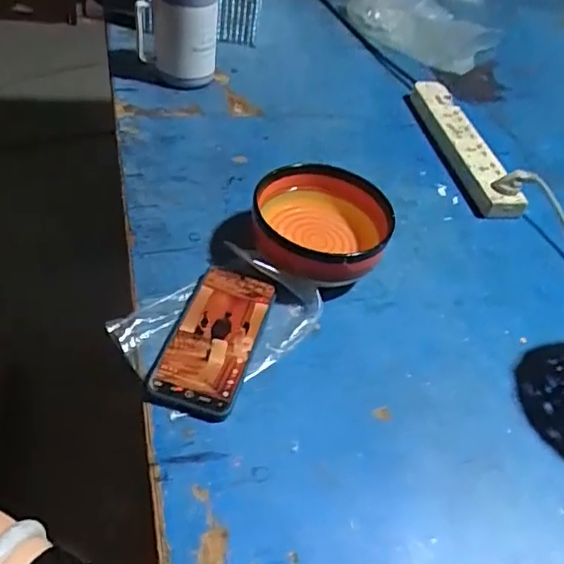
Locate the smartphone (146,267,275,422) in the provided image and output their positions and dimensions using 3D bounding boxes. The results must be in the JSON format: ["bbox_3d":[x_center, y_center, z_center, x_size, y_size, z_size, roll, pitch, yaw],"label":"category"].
[{"bbox_3d":[-0.064,0.052,0.538,0.079,0.011,0.165,18,49,2],"label":"smartphone"}]

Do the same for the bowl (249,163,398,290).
[{"bbox_3d":[0.043,-0.057,0.602,0.138,0.080,0.134,2,47,-10],"label":"bowl"}]

